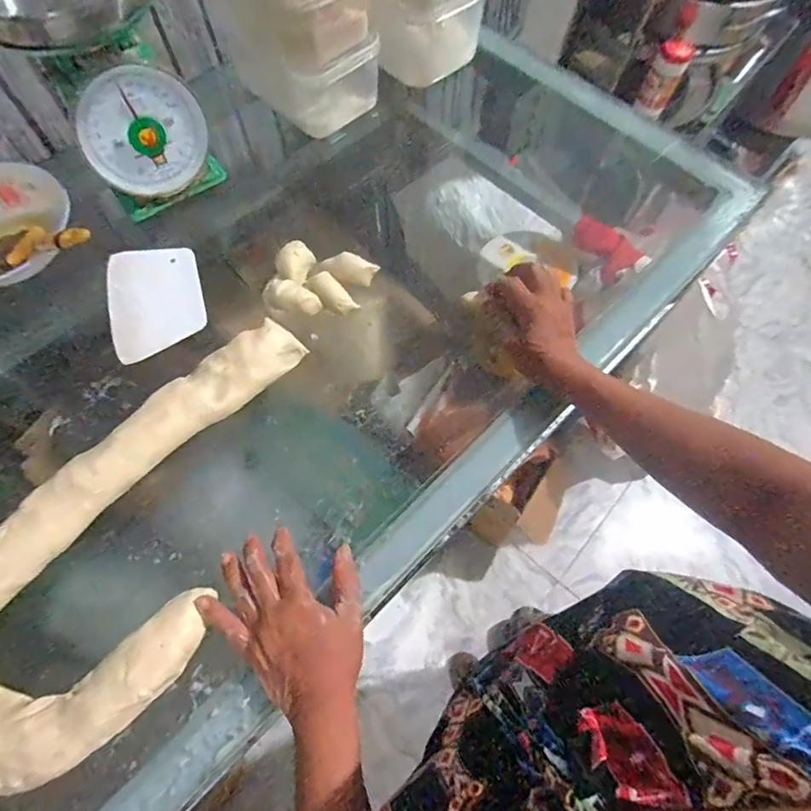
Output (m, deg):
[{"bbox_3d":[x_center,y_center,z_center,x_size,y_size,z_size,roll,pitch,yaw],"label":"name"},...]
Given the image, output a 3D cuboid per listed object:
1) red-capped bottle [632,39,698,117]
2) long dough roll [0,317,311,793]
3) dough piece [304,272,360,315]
[{"bbox_3d":[0.470,-0.594,0.884,0.057,0.111,0.052,34,72,15],"label":"red-capped bottle"},{"bbox_3d":[-0.250,0.093,0.437,0.204,0.043,0.405,13,68,7],"label":"long dough roll"},{"bbox_3d":[-0.082,-0.124,0.530,0.028,0.021,0.060,-41,72,-15],"label":"dough piece"}]

